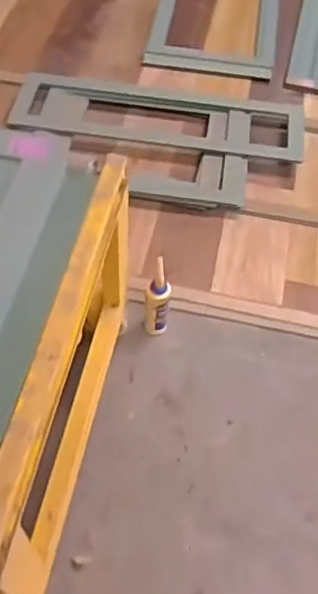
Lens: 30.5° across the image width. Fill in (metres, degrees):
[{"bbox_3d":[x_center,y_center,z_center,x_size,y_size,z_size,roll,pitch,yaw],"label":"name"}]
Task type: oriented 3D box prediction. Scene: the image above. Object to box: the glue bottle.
[{"bbox_3d":[-0.004,0.002,1.418,0.066,0.238,0.063,0,56,-1],"label":"glue bottle"}]

